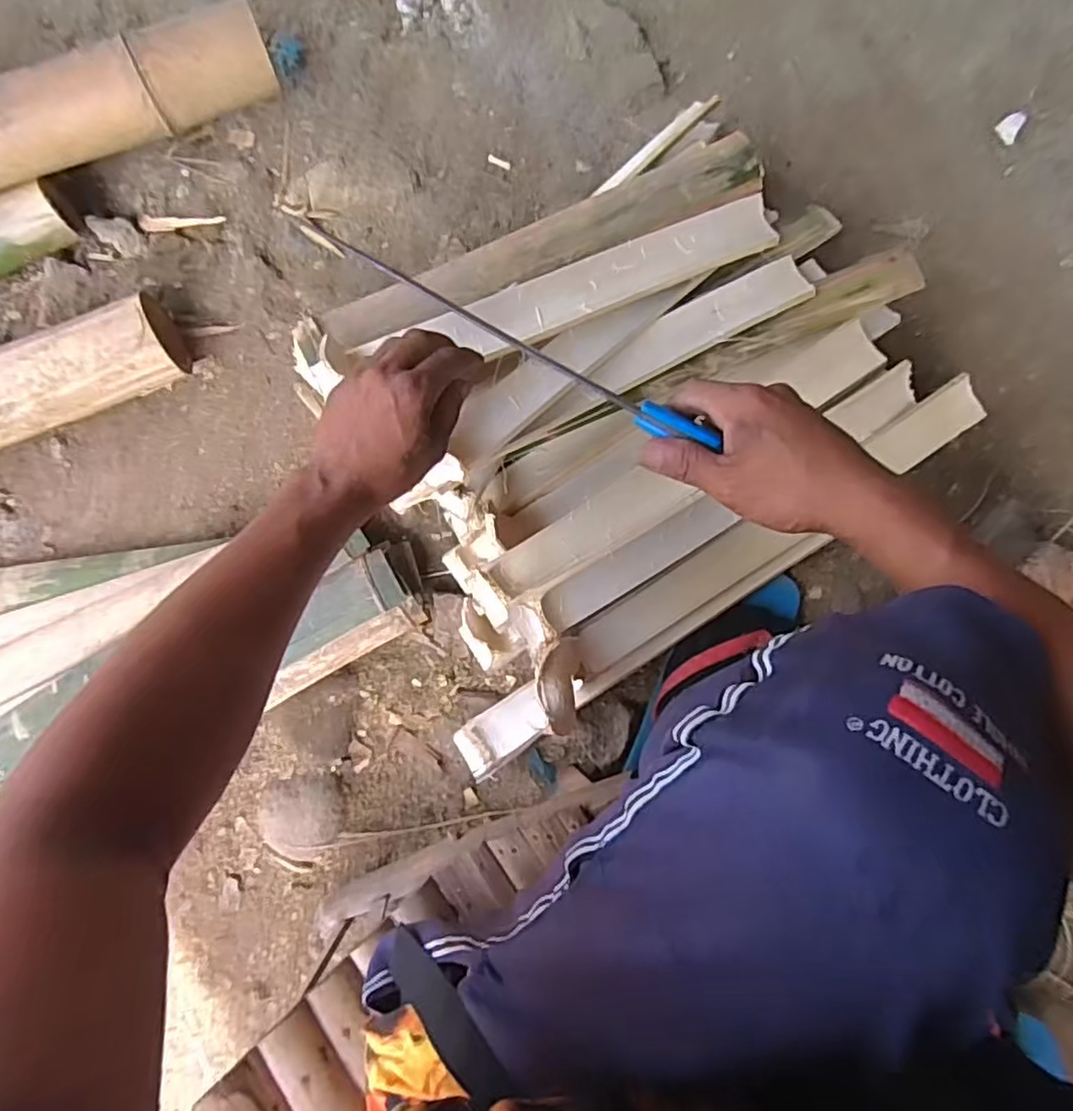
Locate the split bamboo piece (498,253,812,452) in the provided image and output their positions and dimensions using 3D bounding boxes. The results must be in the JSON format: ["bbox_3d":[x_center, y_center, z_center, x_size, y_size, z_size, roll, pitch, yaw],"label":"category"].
[{"bbox_3d":[0.117,-0.197,0.615,0.334,0.014,0.056,-30,67,-10],"label":"split bamboo piece"}]

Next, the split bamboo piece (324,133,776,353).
[{"bbox_3d":[0.014,-0.286,0.597,0.427,0.019,0.051,-26,85,-6],"label":"split bamboo piece"}]

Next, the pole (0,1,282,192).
[{"bbox_3d":[-0.548,-0.384,0.599,0.613,0.062,0.086,-16,83,-3],"label":"pole"}]

